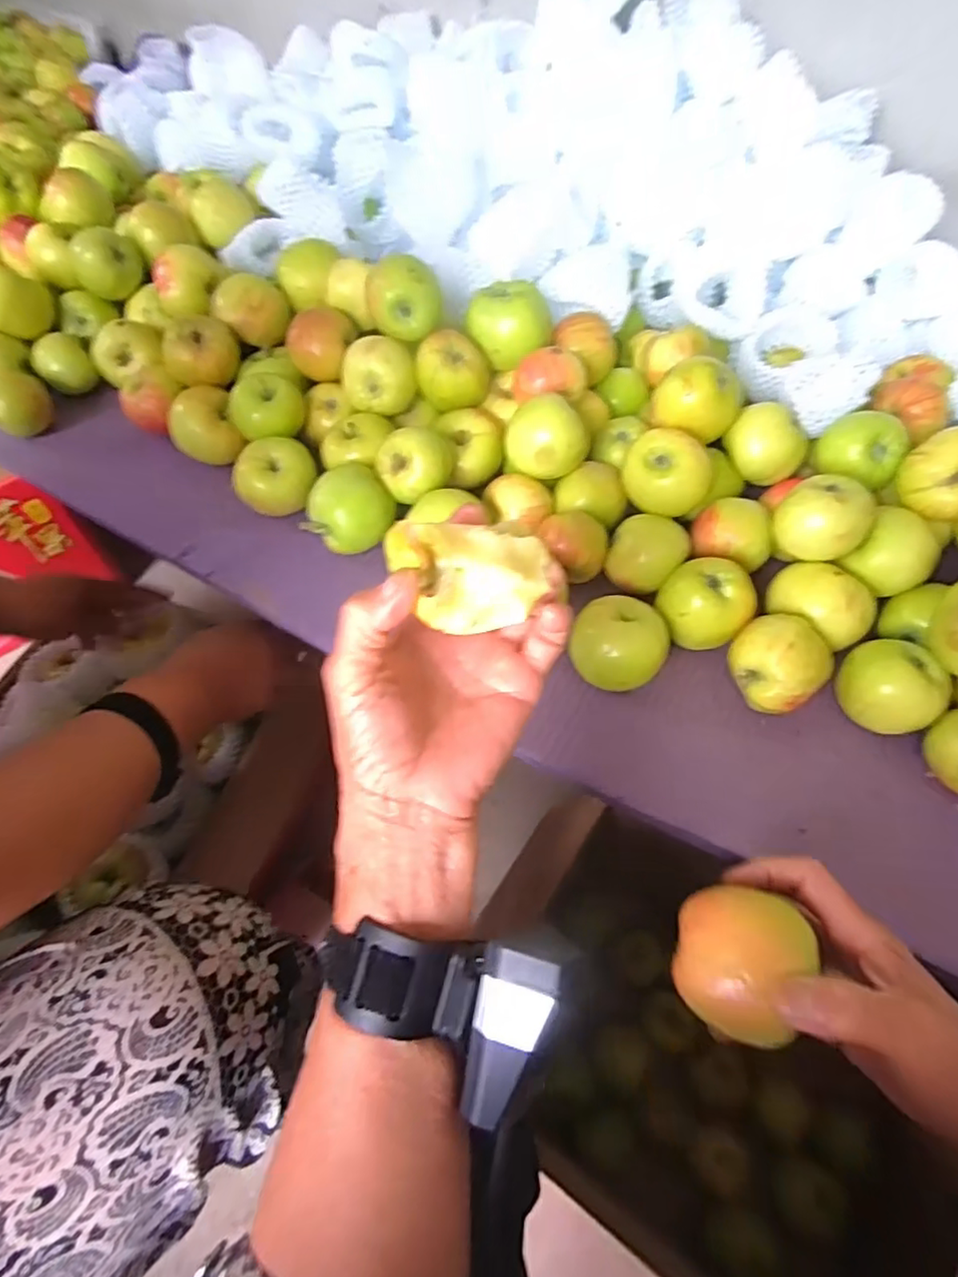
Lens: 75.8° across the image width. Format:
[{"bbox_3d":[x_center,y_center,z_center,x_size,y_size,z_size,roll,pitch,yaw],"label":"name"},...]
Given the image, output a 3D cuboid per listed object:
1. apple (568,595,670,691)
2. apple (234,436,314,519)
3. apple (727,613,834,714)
[{"bbox_3d":[0.098,0.009,0.432,0.063,0.056,0.054,4,57,0],"label":"apple"},{"bbox_3d":[-0.166,-0.127,0.511,0.062,0.052,0.057,-13,59,-10],"label":"apple"},{"bbox_3d":[0.202,0.020,0.425,0.060,0.055,0.060,1,57,-1],"label":"apple"}]

